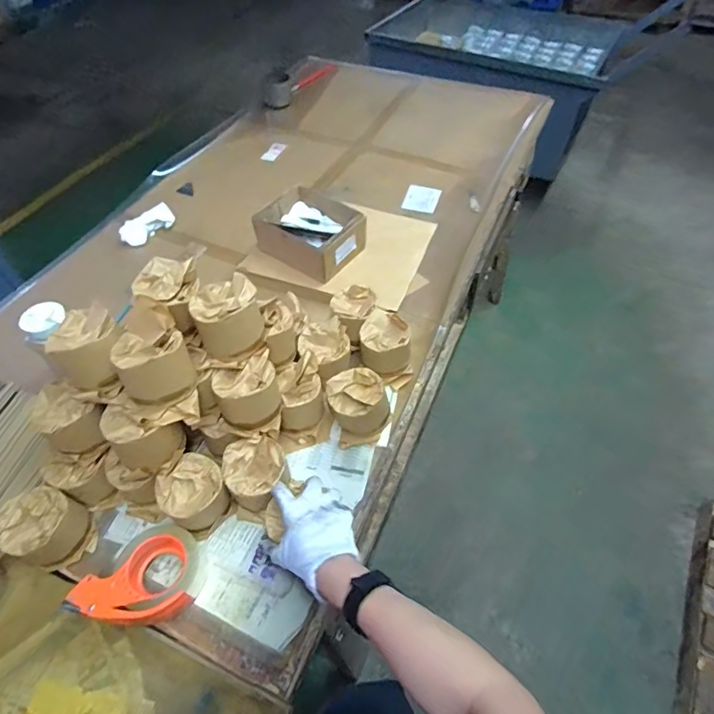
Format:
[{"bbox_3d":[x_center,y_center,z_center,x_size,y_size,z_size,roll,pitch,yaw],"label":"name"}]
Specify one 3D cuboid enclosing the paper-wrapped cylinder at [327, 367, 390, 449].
[{"bbox_3d":[0.005,0.081,0.791,0.102,0.109,0.106,-9,54,-6],"label":"paper-wrapped cylinder"}]

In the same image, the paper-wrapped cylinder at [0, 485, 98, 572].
[{"bbox_3d":[-0.458,0.255,0.681,0.095,0.085,0.098,-28,58,-18],"label":"paper-wrapped cylinder"}]

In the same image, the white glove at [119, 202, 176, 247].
[{"bbox_3d":[-0.523,-0.329,1.148,0.140,0.036,0.065,-34,60,-22],"label":"white glove"}]

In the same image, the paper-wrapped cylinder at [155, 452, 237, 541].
[{"bbox_3d":[-0.241,0.213,0.700,0.085,0.100,0.088,0,53,0],"label":"paper-wrapped cylinder"}]

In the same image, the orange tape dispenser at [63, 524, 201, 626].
[{"bbox_3d":[-0.304,0.308,0.656,0.146,0.063,0.128,3,54,3],"label":"orange tape dispenser"}]

